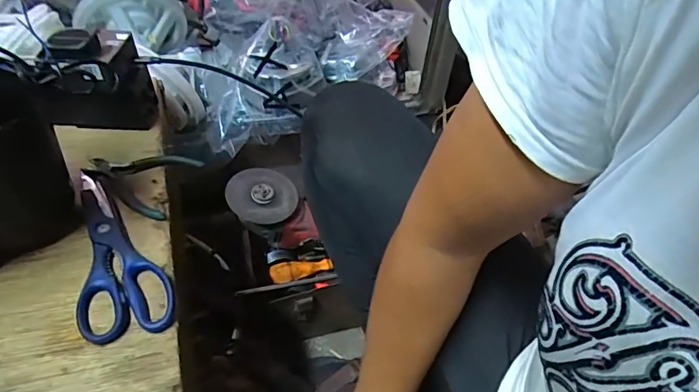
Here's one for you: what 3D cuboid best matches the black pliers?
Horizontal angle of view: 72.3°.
[{"bbox_3d":[-0.216,-0.022,0.493,0.098,0.015,0.082,16,47,10],"label":"black pliers"}]

